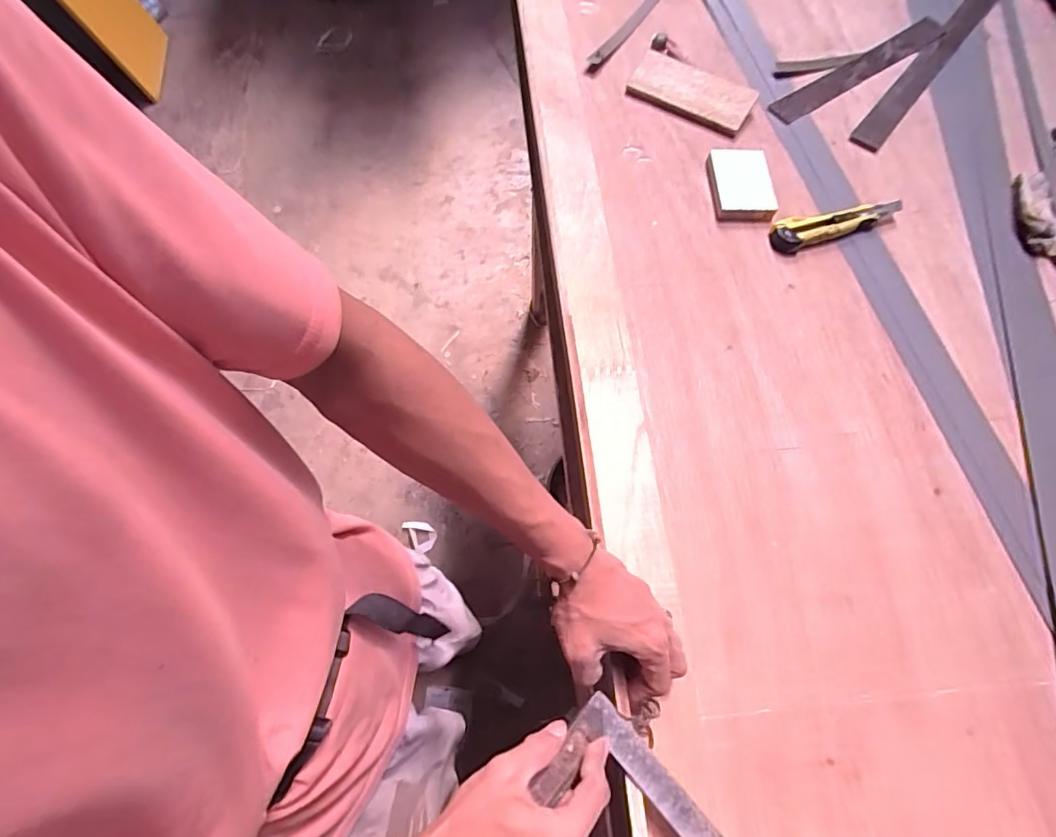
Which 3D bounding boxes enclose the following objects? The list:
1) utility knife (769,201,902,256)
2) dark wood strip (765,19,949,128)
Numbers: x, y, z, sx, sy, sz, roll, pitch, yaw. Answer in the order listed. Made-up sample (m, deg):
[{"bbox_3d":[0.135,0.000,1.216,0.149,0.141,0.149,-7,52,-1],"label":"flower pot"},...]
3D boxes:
[{"bbox_3d":[0.420,-0.262,0.690,0.192,0.015,0.044,-14,68,-7],"label":"utility knife"},{"bbox_3d":[0.544,-0.576,0.846,0.414,0.015,0.059,-33,58,-14],"label":"dark wood strip"}]

